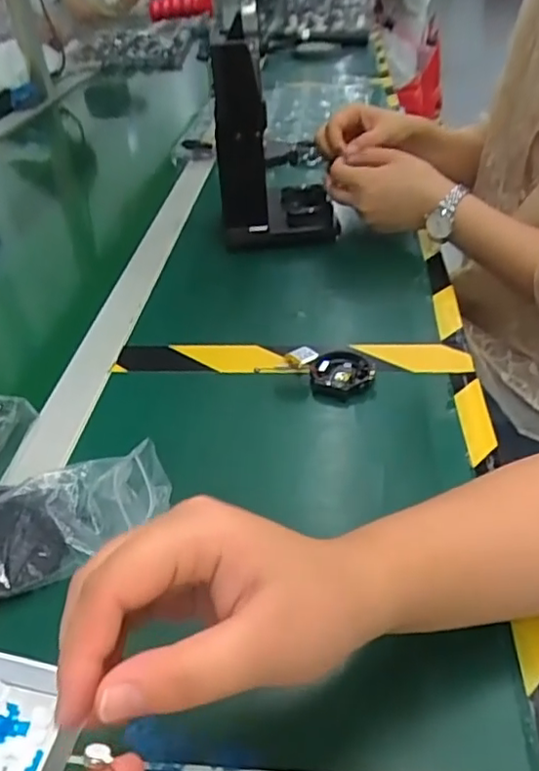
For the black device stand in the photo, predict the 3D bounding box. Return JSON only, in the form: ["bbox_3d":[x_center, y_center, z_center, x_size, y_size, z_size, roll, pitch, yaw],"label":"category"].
[{"bbox_3d":[0.004,-0.254,0.645,0.122,0.189,0.091,-6,38,-3],"label":"black device stand"}]

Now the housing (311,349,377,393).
[{"bbox_3d":[0.058,-0.008,0.487,0.049,0.017,0.045,-2,38,2],"label":"housing"}]

